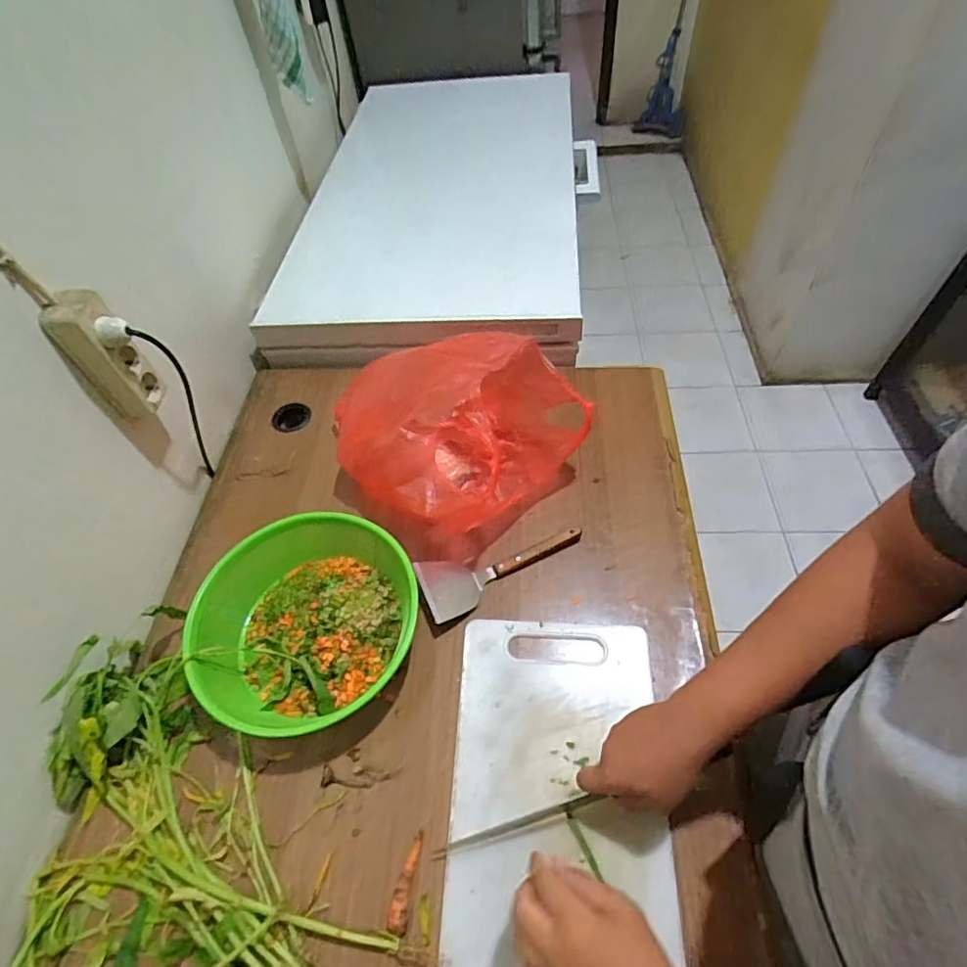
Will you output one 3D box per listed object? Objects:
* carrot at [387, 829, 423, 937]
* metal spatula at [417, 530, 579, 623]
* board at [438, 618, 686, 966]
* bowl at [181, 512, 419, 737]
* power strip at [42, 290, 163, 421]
[{"bbox_3d":[-0.078,0.394,0.543,0.019,0.014,0.084,6,55,6],"label":"carrot"},{"bbox_3d":[0.024,0.106,0.737,0.223,0.029,0.079,-22,57,-13],"label":"metal spatula"},{"bbox_3d":[0.080,0.324,0.590,0.225,0.017,0.361,2,54,3],"label":"board"},{"bbox_3d":[-0.218,0.171,0.675,0.250,0.080,0.265,-4,54,-1],"label":"bowl"},{"bbox_3d":[-0.447,-0.148,0.644,0.053,0.161,0.056,-4,54,2],"label":"power strip"}]

